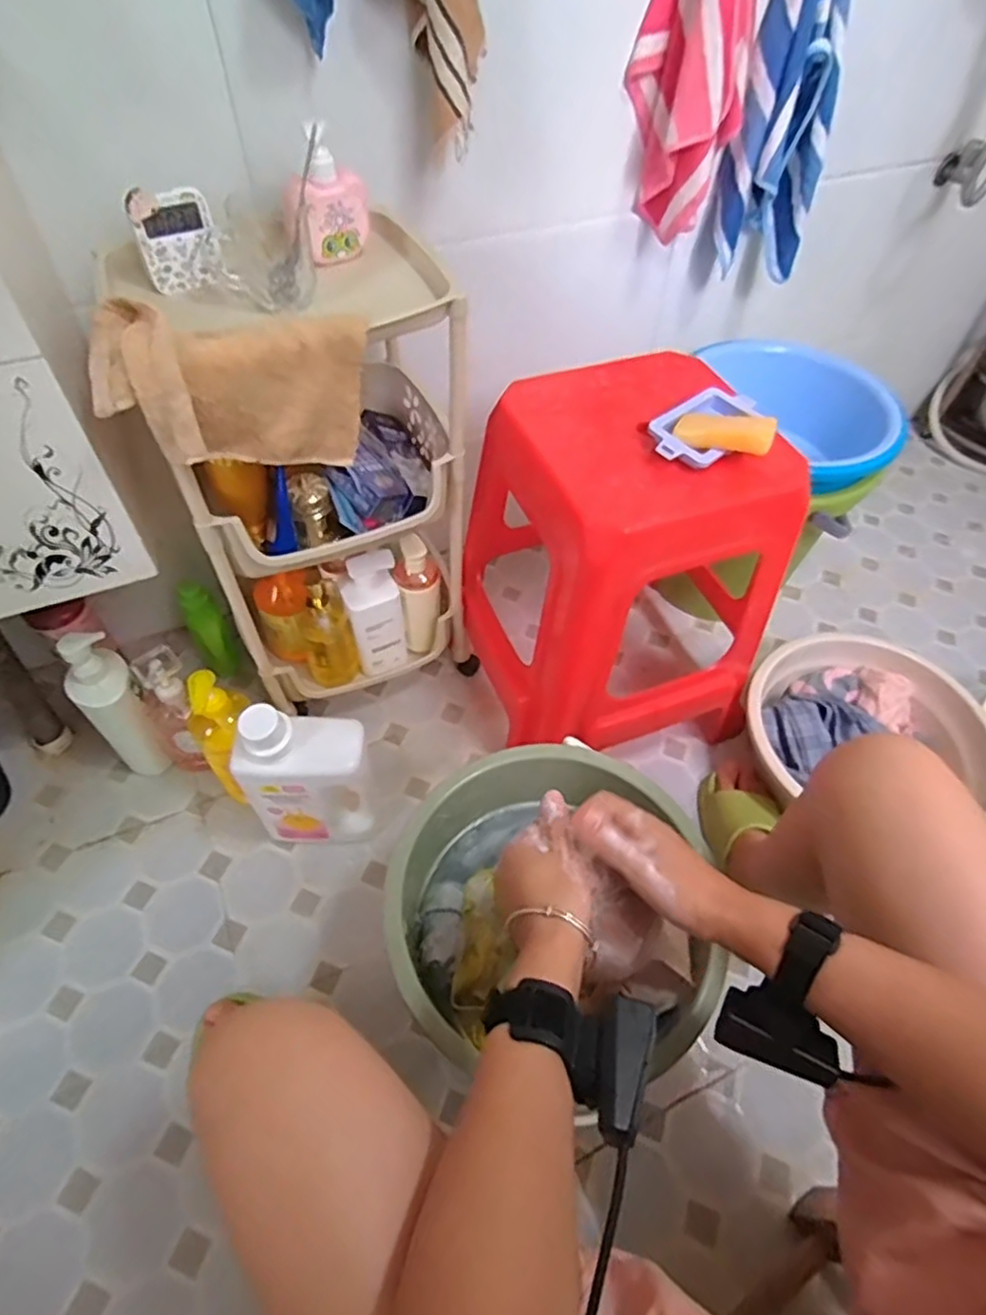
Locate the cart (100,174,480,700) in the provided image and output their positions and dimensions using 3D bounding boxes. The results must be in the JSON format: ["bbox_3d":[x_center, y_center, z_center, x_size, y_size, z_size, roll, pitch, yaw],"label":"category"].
[{"bbox_3d":[-0.204,-0.189,0.856,0.310,0.563,0.231,-24,57,-18],"label":"cart"}]

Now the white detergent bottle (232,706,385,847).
[{"bbox_3d":[-0.232,0.154,0.846,0.149,0.270,0.075,-8,54,-7],"label":"white detergent bottle"}]

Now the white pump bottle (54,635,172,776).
[{"bbox_3d":[-0.499,0.075,0.898,0.065,0.263,0.077,36,60,23],"label":"white pump bottle"}]

